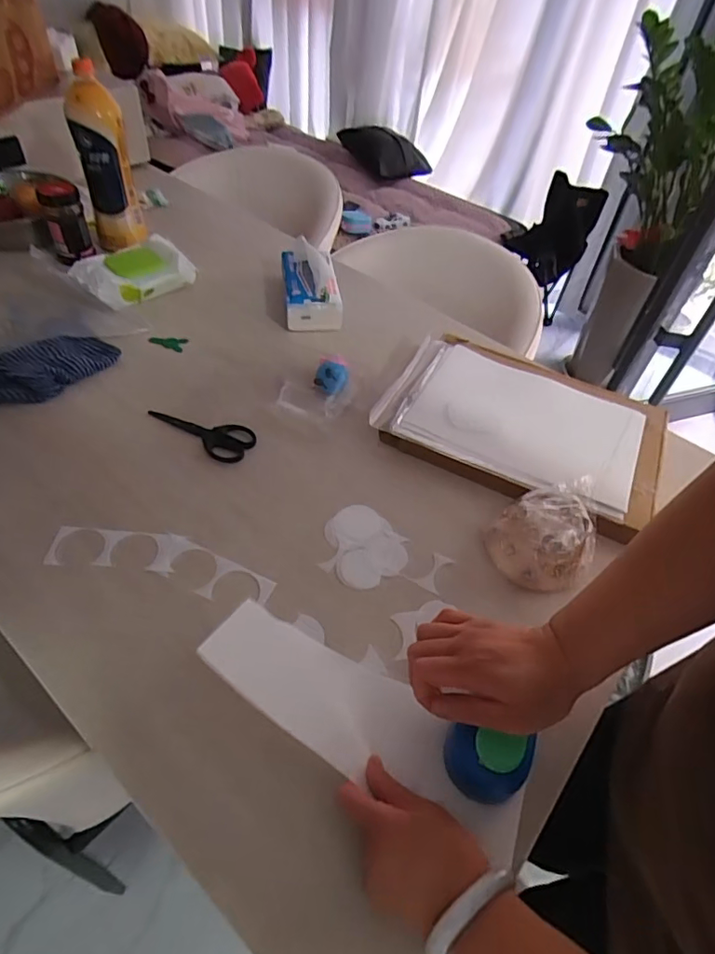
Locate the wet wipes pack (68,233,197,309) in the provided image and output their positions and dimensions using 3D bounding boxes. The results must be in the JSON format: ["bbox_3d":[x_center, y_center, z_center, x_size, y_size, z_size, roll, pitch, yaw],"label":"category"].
[{"bbox_3d":[-0.374,-0.347,0.892,0.183,0.044,0.133,-30,58,-28],"label":"wet wipes pack"}]

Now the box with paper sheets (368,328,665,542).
[{"bbox_3d":[0.228,-0.077,0.733,0.365,0.037,0.258,24,51,14],"label":"box with paper sheets"}]

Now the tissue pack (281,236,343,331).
[{"bbox_3d":[-0.079,-0.332,0.894,0.090,0.093,0.175,-3,49,-9],"label":"tissue pack"}]

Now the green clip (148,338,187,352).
[{"bbox_3d":[-0.297,-0.210,0.826,0.057,0.004,0.030,10,51,4],"label":"green clip"}]

